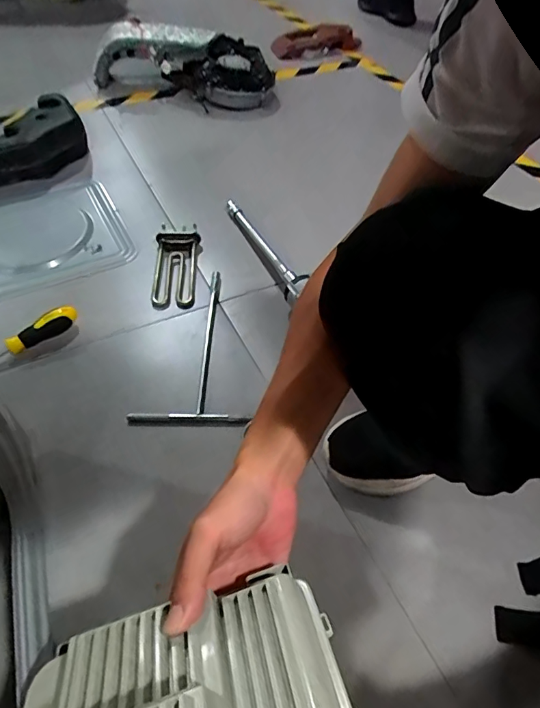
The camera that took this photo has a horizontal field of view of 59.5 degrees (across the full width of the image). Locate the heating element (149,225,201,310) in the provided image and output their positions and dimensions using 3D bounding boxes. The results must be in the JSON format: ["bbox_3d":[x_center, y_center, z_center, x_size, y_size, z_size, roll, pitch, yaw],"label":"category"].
[{"bbox_3d":[-0.159,-0.153,0.803,0.074,0.035,0.181,-3,50,-5],"label":"heating element"}]

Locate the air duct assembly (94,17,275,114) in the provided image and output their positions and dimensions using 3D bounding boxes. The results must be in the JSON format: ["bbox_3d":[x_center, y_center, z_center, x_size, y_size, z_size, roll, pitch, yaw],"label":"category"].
[{"bbox_3d":[-0.191,-0.774,1.232,0.429,0.122,0.305,15,51,10],"label":"air duct assembly"}]

